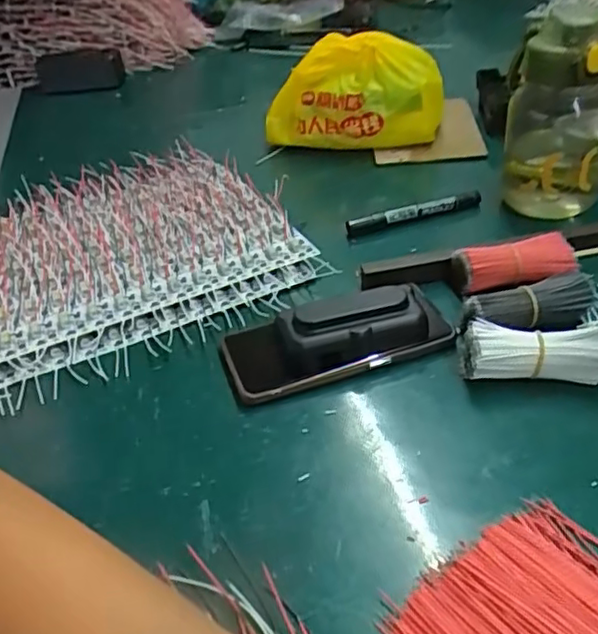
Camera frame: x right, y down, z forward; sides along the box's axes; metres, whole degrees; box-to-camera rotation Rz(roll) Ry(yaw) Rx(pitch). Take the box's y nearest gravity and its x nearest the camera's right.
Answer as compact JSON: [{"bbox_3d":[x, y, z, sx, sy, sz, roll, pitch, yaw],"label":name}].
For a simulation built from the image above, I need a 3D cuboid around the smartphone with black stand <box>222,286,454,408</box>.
[{"bbox_3d":[0.024,0.008,0.460,0.156,0.042,0.069,-16,38,-13],"label":"smartphone with black stand"}]

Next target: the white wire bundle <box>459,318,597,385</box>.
[{"bbox_3d":[0.157,0.023,0.423,0.093,0.040,0.040,2,38,11],"label":"white wire bundle"}]

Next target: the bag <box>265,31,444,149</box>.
[{"bbox_3d":[0.062,-0.248,0.699,0.193,0.109,0.068,-6,37,0],"label":"bag"}]

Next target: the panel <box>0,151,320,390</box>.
[{"bbox_3d":[-0.176,-0.068,0.606,0.301,0.034,0.300,-21,40,-19],"label":"panel"}]

